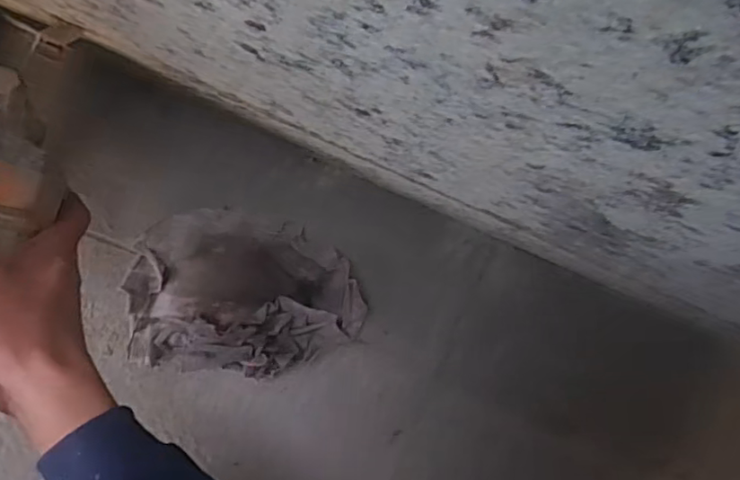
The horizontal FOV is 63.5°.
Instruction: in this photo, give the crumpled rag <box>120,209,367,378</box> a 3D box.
[{"bbox_3d":[-0.087,0.041,0.427,0.165,0.052,0.114,7,91,-9],"label":"crumpled rag"}]

